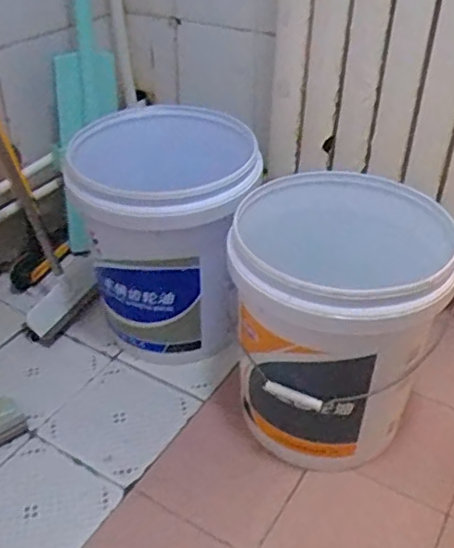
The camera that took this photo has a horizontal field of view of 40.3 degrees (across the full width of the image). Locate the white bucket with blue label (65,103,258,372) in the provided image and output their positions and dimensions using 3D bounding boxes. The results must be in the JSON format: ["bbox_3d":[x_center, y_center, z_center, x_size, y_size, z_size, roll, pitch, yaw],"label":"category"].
[{"bbox_3d":[-0.102,-0.068,1.120,0.300,0.354,0.338,-2,38,-2],"label":"white bucket with blue label"}]

